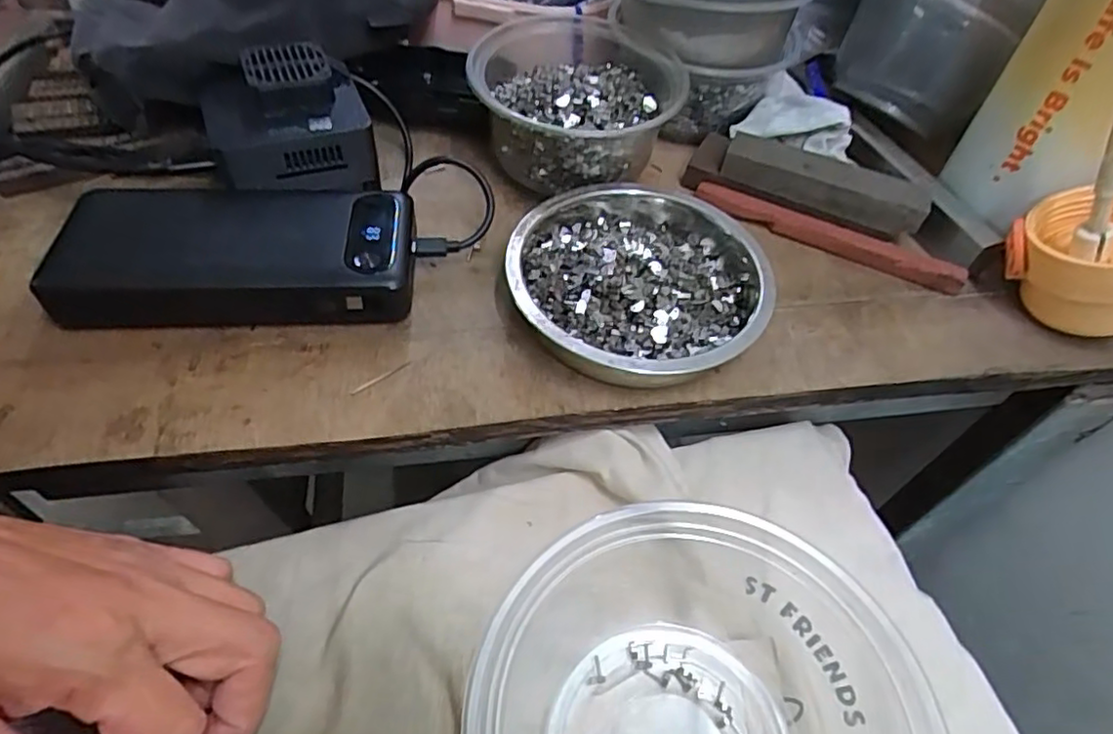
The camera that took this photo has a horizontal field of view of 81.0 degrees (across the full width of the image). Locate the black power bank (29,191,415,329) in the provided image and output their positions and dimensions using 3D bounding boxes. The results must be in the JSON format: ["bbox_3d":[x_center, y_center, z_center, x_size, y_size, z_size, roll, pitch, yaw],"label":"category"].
[{"bbox_3d":[-0.148,-0.054,0.310,0.153,0.024,0.073,-2,52,-7],"label":"black power bank"}]

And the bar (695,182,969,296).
[{"bbox_3d":[0.148,-0.074,0.359,0.145,0.011,0.014,24,53,13],"label":"bar"}]

